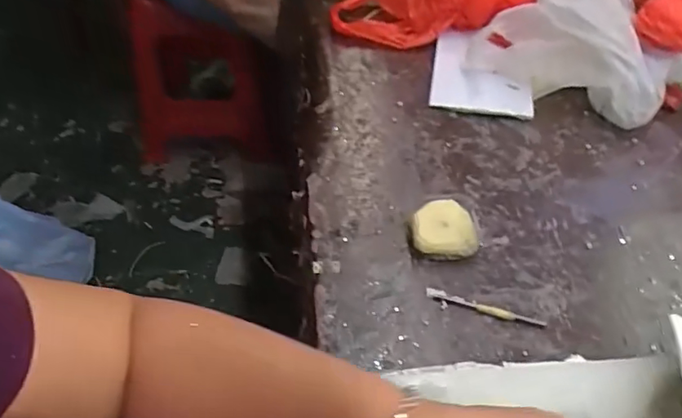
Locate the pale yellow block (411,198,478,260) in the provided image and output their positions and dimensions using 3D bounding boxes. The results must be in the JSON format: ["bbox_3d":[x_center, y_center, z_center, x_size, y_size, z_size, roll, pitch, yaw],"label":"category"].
[{"bbox_3d":[0.101,0.021,0.526,0.062,0.027,0.057,7,49,3],"label":"pale yellow block"}]

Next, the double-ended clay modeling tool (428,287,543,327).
[{"bbox_3d":[0.129,0.088,0.480,0.105,0.004,0.011,16,50,11],"label":"double-ended clay modeling tool"}]

